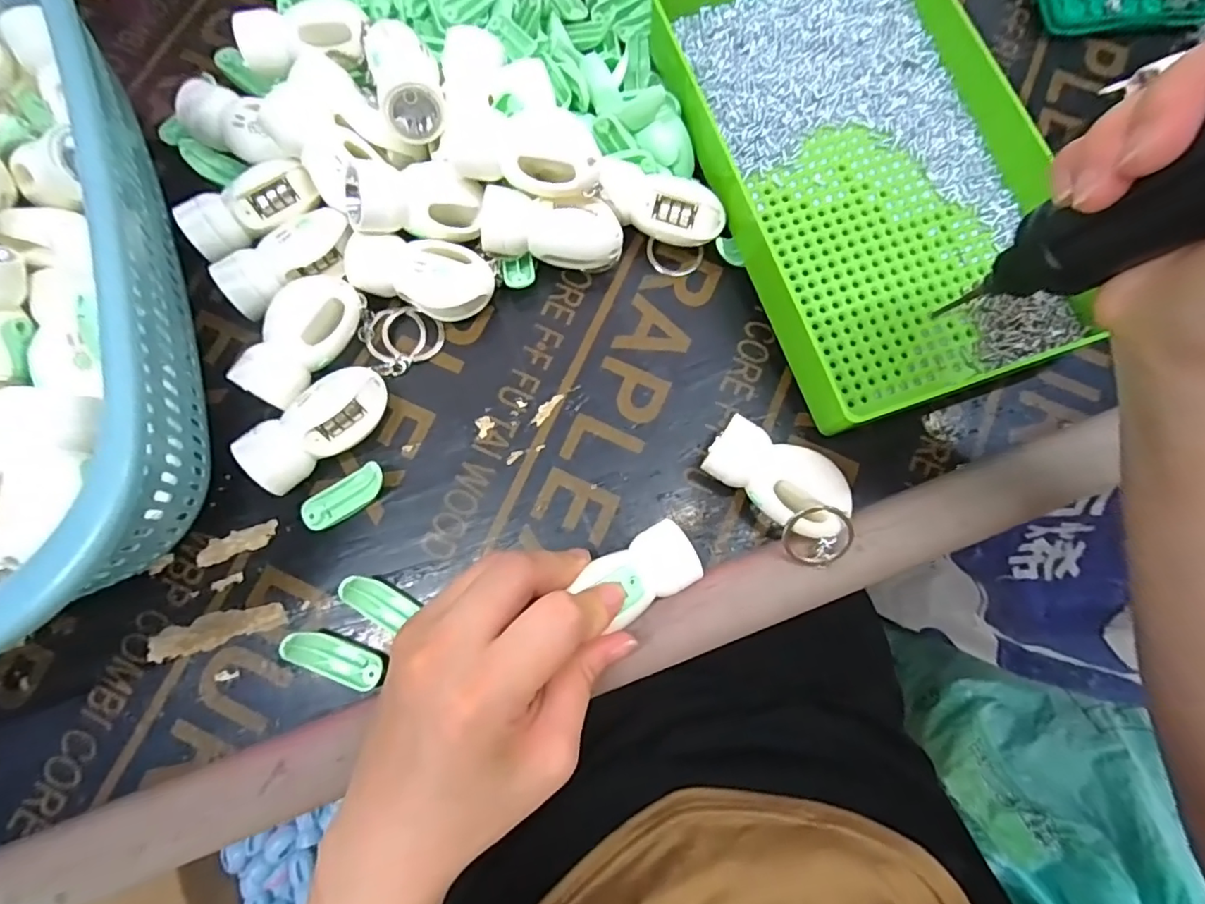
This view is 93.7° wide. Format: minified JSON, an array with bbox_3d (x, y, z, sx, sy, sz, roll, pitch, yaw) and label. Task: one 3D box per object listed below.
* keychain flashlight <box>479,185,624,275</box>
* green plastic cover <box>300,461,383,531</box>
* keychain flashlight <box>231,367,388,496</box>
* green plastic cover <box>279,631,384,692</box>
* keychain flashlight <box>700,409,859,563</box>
[{"bbox_3d":[-0.024,-0.107,0.274,0.066,0.021,0.027,5,76,-12],"label":"keychain flashlight"},{"bbox_3d":[-0.118,0.020,0.259,0.041,0.013,0.016,-32,79,-8],"label":"green plastic cover"},{"bbox_3d":[-0.128,-0.012,0.256,0.066,0.022,0.028,-42,81,-10],"label":"keychain flashlight"},{"bbox_3d":[-0.117,0.090,0.246,0.042,0.007,0.014,34,77,-23],"label":"green plastic cover"},{"bbox_3d":[0.082,0.016,0.257,0.040,0.027,0.072,-43,81,-10],"label":"keychain flashlight"}]

